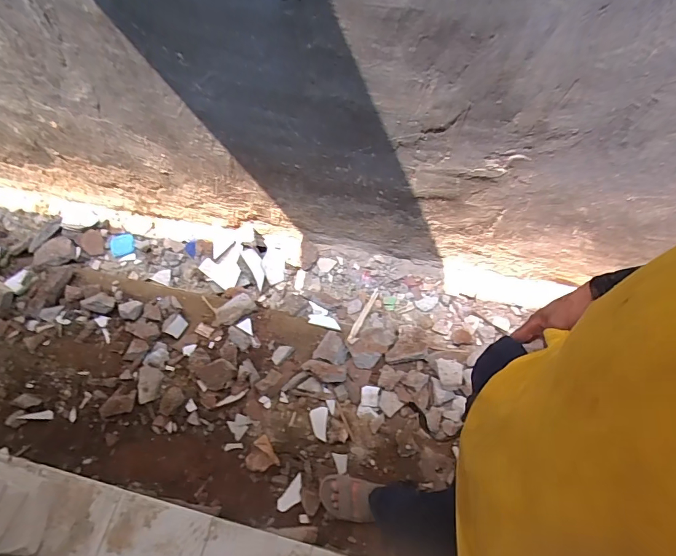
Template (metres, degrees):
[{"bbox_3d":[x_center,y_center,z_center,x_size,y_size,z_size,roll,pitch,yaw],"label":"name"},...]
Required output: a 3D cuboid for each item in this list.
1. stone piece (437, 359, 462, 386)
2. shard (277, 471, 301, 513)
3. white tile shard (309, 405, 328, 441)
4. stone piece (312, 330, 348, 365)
[{"bbox_3d":[0.367,0.309,1.365,0.086,0.049,0.083,0,65,4],"label":"stone piece"},{"bbox_3d":[-0.143,0.688,1.323,0.056,0.011,0.116,35,72,18],"label":"shard"},{"bbox_3d":[-0.063,0.466,1.341,0.057,0.006,0.101,3,60,2],"label":"white tile shard"},{"bbox_3d":[-0.020,0.240,1.452,0.110,0.034,0.105,12,61,8],"label":"stone piece"}]

